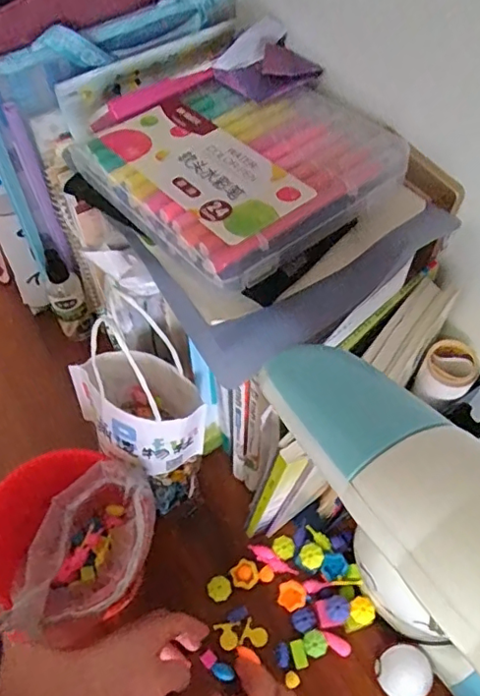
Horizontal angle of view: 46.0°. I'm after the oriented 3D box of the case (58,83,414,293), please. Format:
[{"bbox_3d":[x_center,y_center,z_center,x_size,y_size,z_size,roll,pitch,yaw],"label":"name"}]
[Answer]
[{"bbox_3d":[0.002,-0.143,0.418,0.182,0.033,0.185,-33,64,-21],"label":"case"}]

